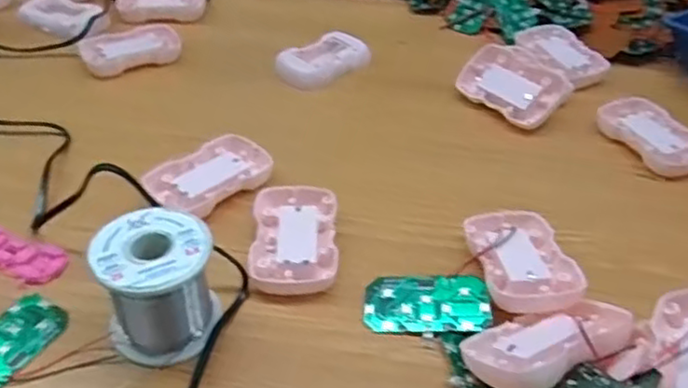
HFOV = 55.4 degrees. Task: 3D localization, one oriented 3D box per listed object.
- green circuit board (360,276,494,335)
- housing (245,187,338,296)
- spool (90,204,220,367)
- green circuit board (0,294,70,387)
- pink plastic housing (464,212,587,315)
[{"bbox_3d":[0.050,0.065,0.392,0.073,0.009,0.036,3,41,3],"label":"green circuit board"},{"bbox_3d":[-0.032,0.027,0.431,0.055,0.012,0.089,0,41,-1],"label":"housing"},{"bbox_3d":[-0.103,0.049,0.365,0.060,0.062,0.058,-7,41,-9],"label":"spool"},{"bbox_3d":[-0.191,0.087,0.366,0.038,0.007,0.074,18,43,19],"label":"green circuit board"},{"bbox_3d":[0.110,0.039,0.408,0.053,0.018,0.088,-4,41,-5],"label":"pink plastic housing"}]

